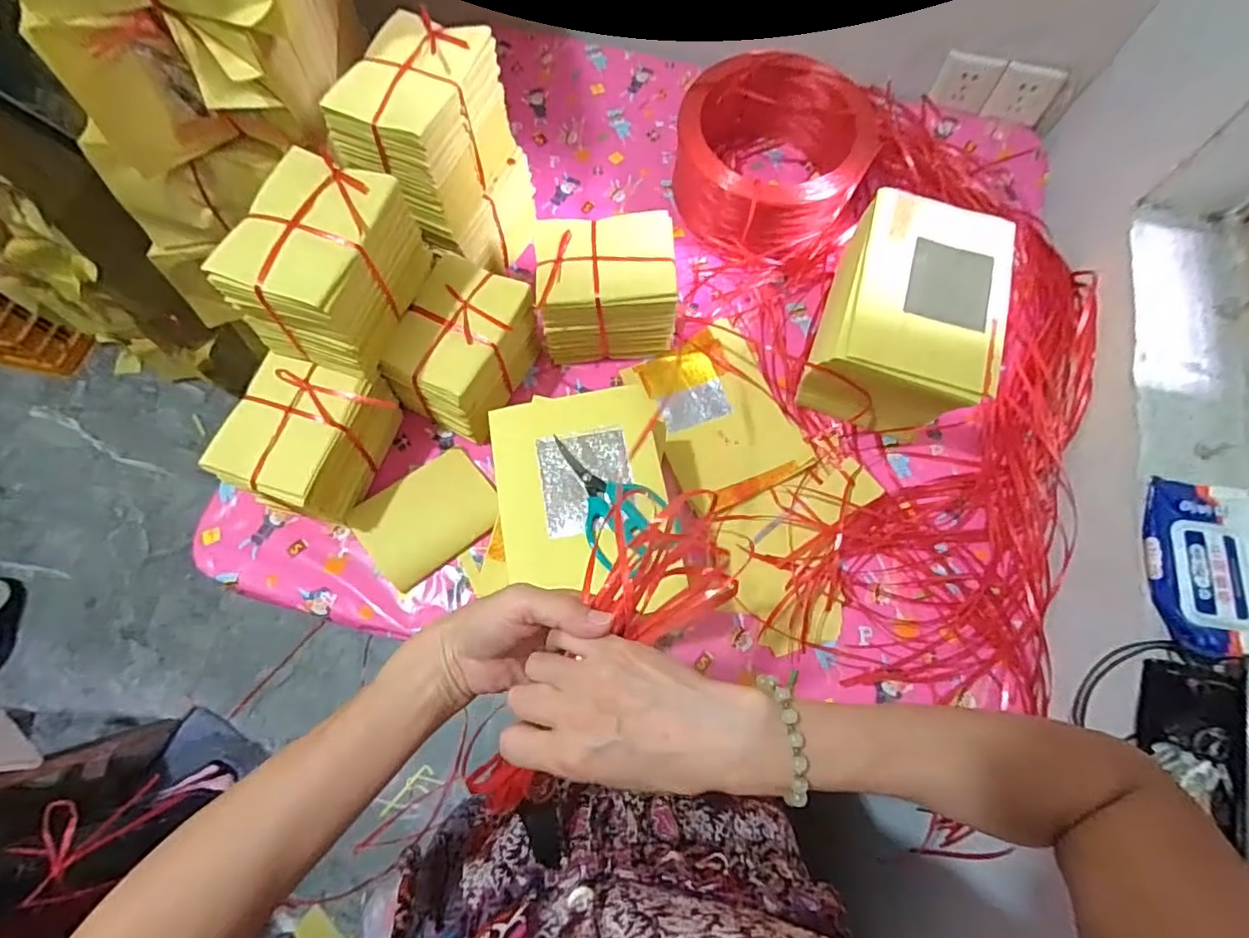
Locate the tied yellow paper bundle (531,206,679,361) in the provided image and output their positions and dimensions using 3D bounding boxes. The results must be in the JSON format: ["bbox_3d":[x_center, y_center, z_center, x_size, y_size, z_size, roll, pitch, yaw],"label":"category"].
[{"bbox_3d":[-0.023,-0.226,0.724,0.164,0.134,0.126,0,71,-2],"label":"tied yellow paper bundle"}]

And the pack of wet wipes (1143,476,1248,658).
[{"bbox_3d":[0.556,0.092,0.535,0.097,0.027,0.163,9,71,1],"label":"pack of wet wipes"}]

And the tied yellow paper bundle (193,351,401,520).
[{"bbox_3d":[-0.352,-0.030,0.651,0.134,0.131,0.165,16,72,4],"label":"tied yellow paper bundle"}]

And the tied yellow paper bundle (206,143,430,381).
[{"bbox_3d":[-0.302,-0.208,0.583,0.119,0.128,0.173,16,71,3],"label":"tied yellow paper bundle"}]

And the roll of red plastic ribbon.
[{"bbox_3d":[0.215,-0.447,0.812,0.265,0.129,0.274,1,71,-2],"label":"roll of red plastic ribbon"}]

